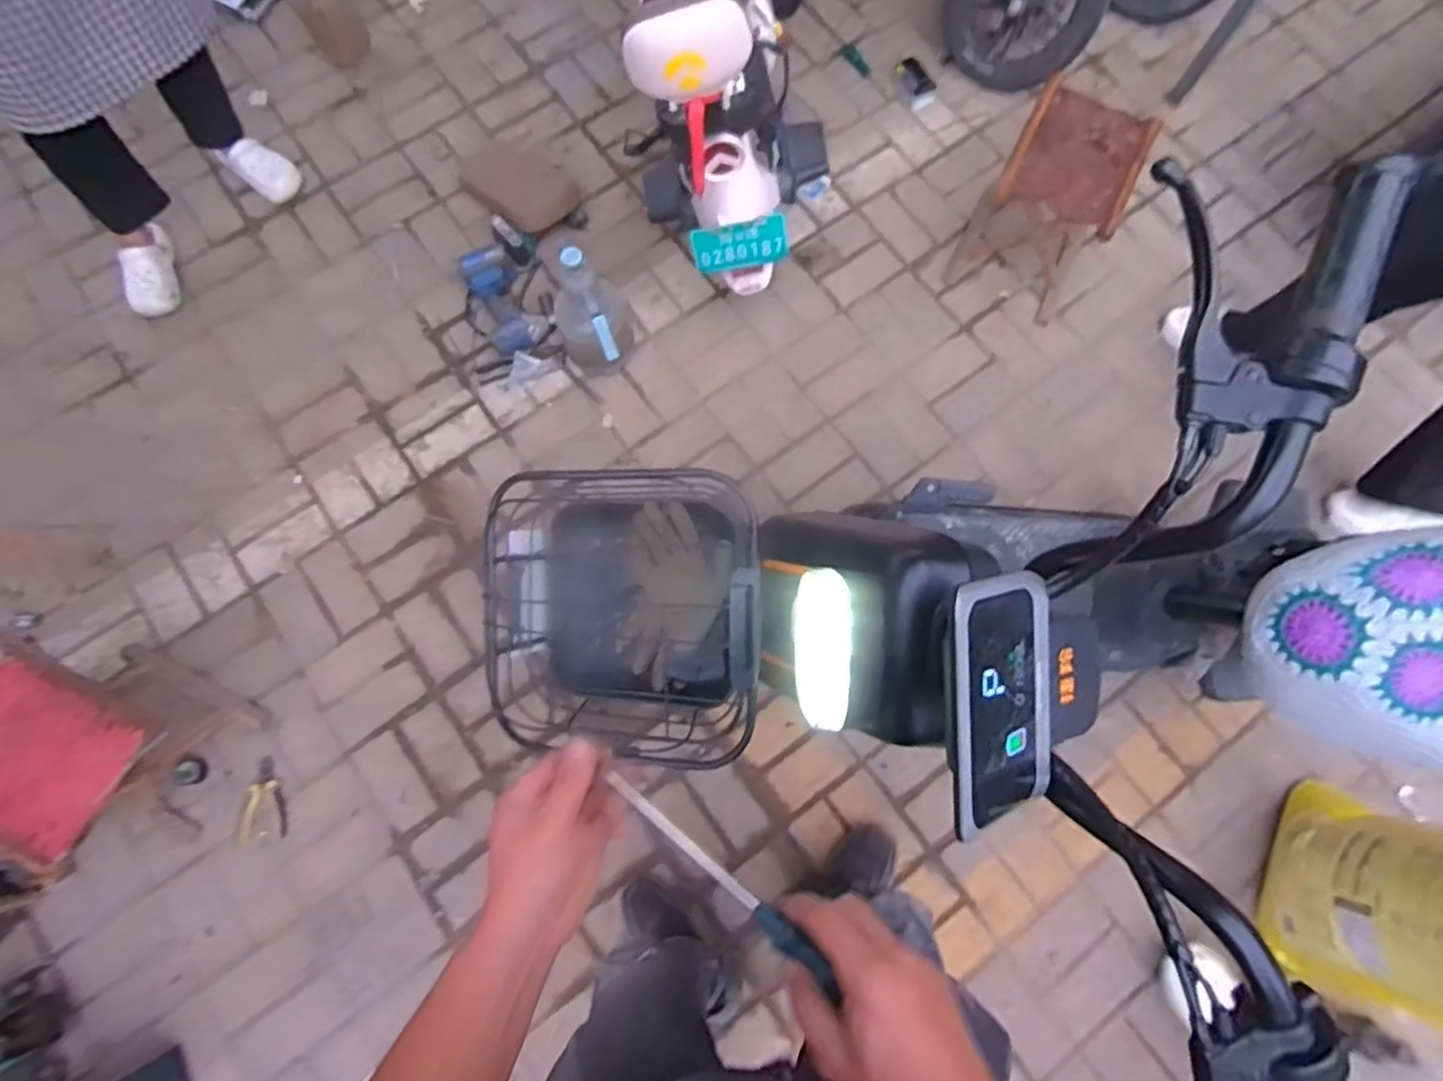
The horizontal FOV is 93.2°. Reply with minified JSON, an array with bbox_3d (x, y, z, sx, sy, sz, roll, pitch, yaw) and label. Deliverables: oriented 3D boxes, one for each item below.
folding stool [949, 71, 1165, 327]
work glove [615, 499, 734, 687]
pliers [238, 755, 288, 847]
[{"bbox_3d":[0.686,-0.700,1.440,0.253,0.285,0.292,29,77,6],"label":"folding stool"},{"bbox_3d":[-0.059,0.069,0.845,0.126,0.020,0.223,14,106,15],"label":"work glove"},{"bbox_3d":[-0.866,0.490,1.289,0.085,0.020,0.152,-5,76,-3],"label":"pliers"}]

